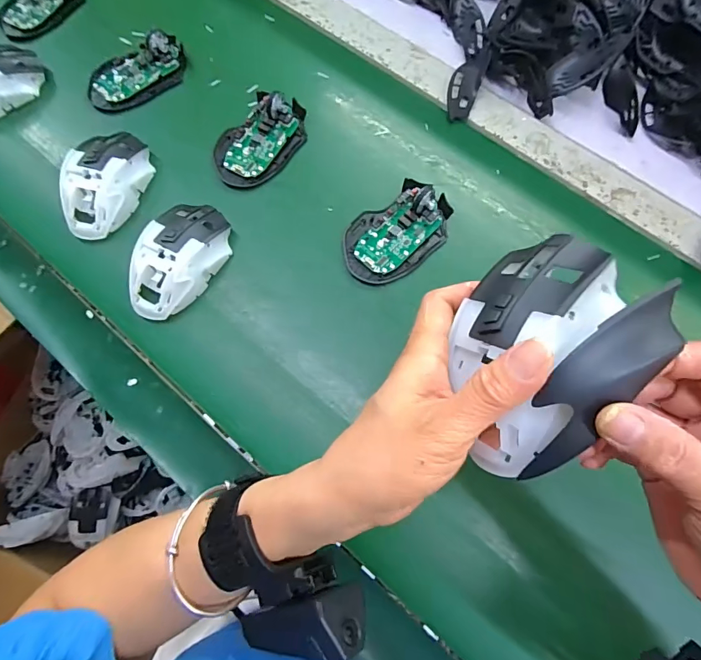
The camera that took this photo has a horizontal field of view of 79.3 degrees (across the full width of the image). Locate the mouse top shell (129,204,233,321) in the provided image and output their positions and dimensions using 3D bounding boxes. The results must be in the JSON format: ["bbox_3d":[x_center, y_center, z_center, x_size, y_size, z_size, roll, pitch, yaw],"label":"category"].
[{"bbox_3d":[-0.157,-0.065,0.388,0.061,0.038,0.114,27,74,9],"label":"mouse top shell"}]

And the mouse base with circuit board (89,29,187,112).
[{"bbox_3d":[-0.238,-0.290,0.470,0.115,0.027,0.057,-37,75,-10],"label":"mouse base with circuit board"}]

